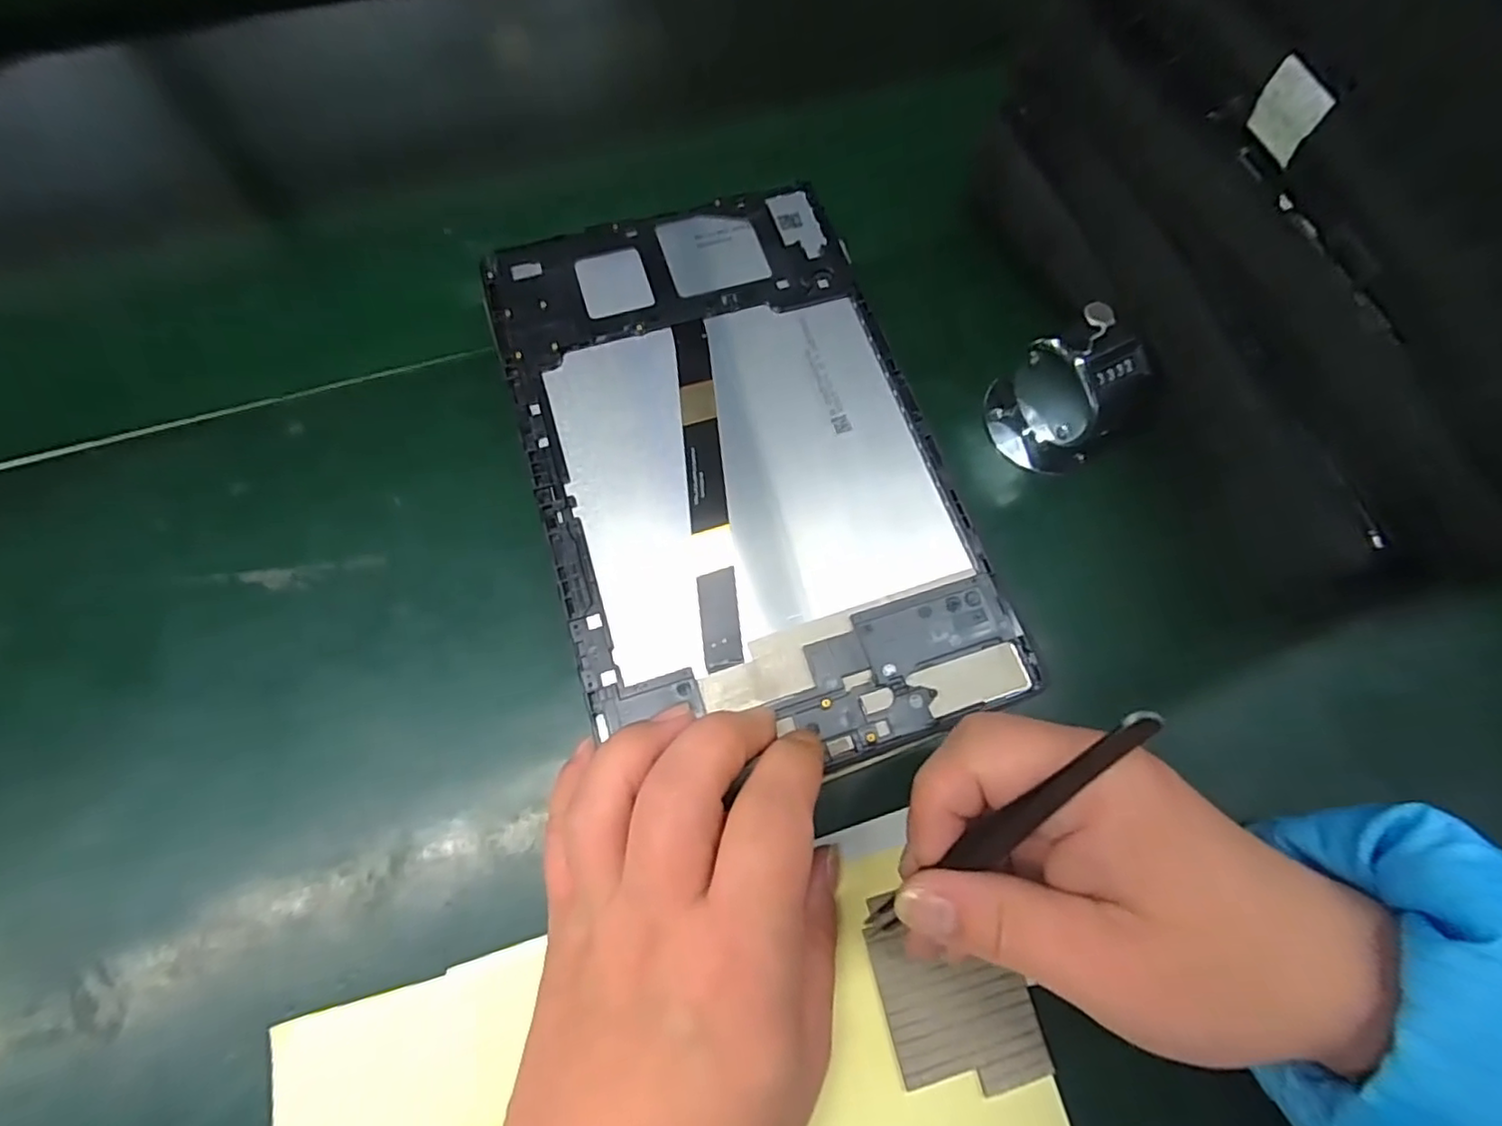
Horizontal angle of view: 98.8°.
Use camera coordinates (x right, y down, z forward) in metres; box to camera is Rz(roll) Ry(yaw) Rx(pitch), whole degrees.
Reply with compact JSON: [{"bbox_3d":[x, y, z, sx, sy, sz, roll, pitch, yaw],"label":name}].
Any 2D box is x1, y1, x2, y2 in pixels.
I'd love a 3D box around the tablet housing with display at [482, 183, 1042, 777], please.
[{"bbox_3d":[-0.006,-0.041,0.248,0.148,0.009,0.233,-17,73,-8],"label":"tablet housing with display"}]

